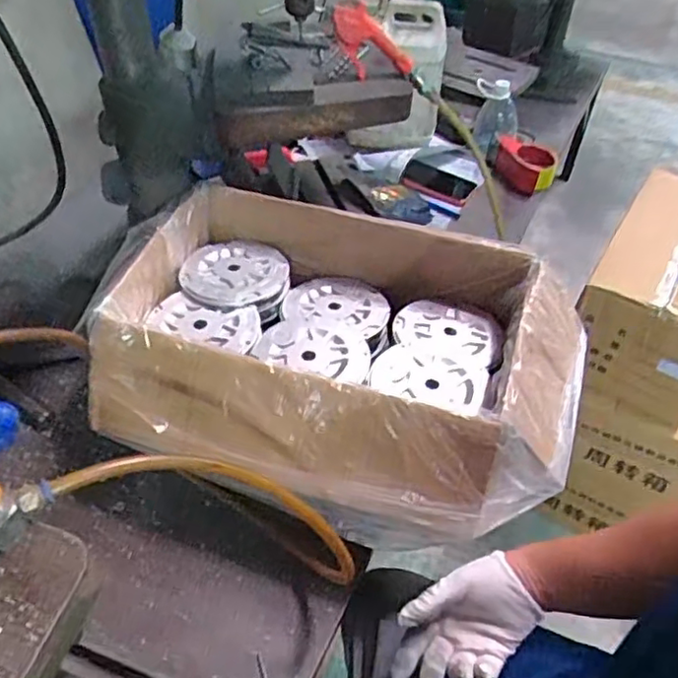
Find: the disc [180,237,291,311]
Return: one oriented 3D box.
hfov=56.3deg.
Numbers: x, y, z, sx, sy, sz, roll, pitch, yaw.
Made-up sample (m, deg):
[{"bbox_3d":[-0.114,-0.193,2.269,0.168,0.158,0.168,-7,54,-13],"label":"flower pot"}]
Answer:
[{"bbox_3d":[-0.133,-0.088,0.828,0.137,0.021,0.134,0,47,-1],"label":"disc"}]

